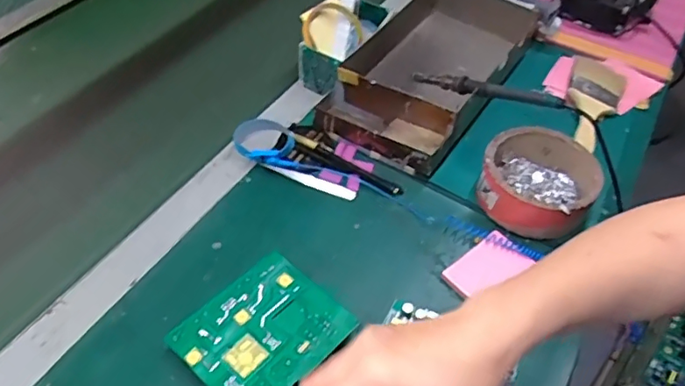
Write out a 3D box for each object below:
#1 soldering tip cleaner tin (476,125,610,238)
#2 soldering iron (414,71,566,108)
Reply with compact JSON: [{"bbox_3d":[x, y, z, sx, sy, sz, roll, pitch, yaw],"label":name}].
[{"bbox_3d":[0.216,-0.012,0.615,0.120,0.058,0.112,2,48,-2],"label":"soldering tip cleaner tin"},{"bbox_3d":[0.163,-0.124,0.659,0.191,0.025,0.019,20,48,36],"label":"soldering iron"}]

